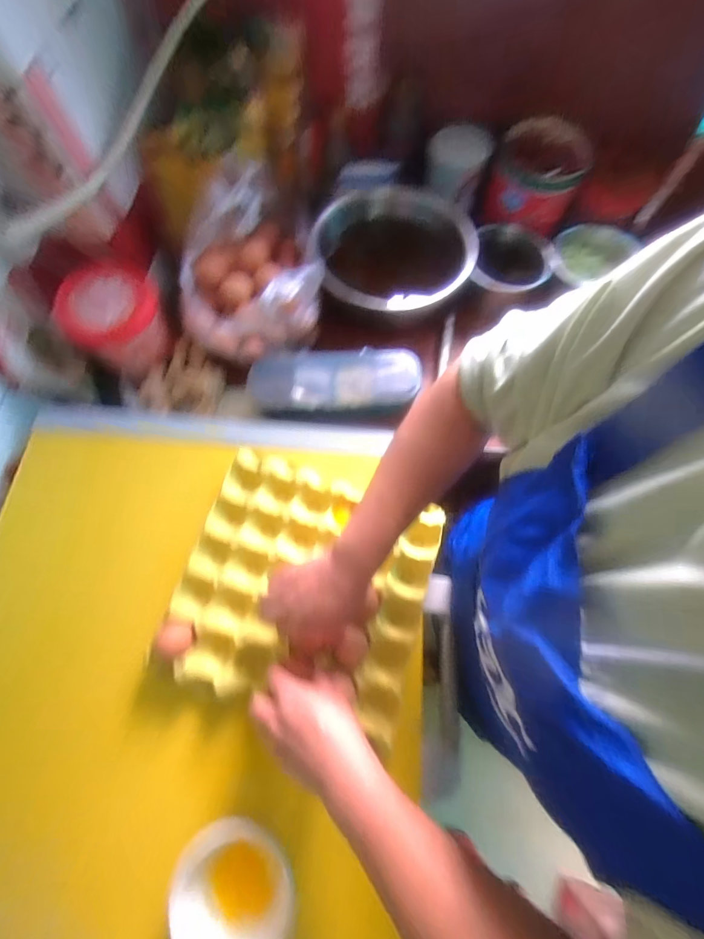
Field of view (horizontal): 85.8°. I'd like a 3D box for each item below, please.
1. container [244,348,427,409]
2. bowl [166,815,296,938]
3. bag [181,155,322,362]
[{"bbox_3d":[-0.034,-0.137,0.602,0.275,0.057,0.097,1,70,3],"label":"container"},{"bbox_3d":[-0.114,0.414,0.366,0.102,0.063,0.123,-8,70,-1],"label":"bowl"},{"bbox_3d":[-0.165,-0.325,0.591,0.198,0.142,0.241,-13,70,-2],"label":"bag"}]

